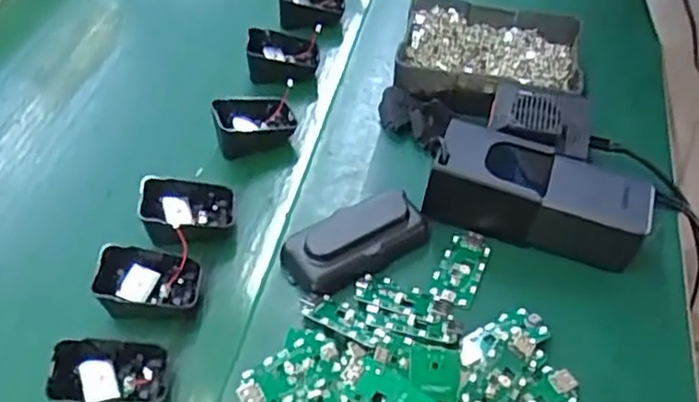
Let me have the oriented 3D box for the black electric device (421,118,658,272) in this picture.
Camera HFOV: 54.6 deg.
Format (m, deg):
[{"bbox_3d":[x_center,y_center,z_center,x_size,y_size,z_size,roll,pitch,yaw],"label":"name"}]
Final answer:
[{"bbox_3d":[0.140,-0.009,0.499,0.153,0.051,0.062,15,52,15],"label":"black electric device"}]

